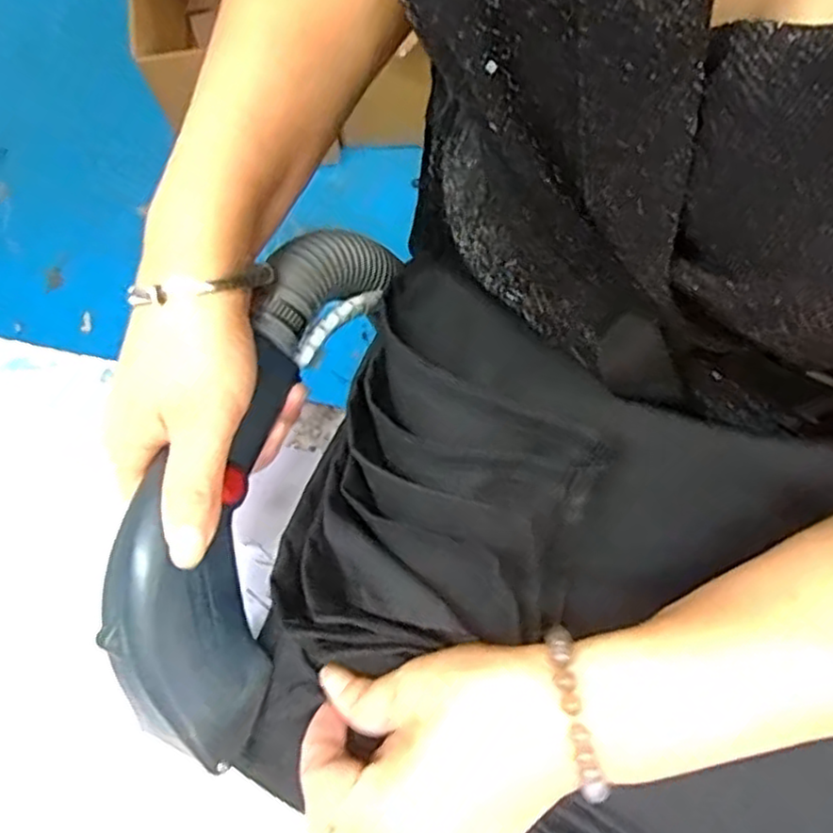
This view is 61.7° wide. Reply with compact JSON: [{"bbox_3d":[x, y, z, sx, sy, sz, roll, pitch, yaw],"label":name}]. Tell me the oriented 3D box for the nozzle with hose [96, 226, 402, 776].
[{"bbox_3d":[-0.072,0.016,0.326,0.072,0.050,0.255,18,70,6],"label":"nozzle with hose"}]

